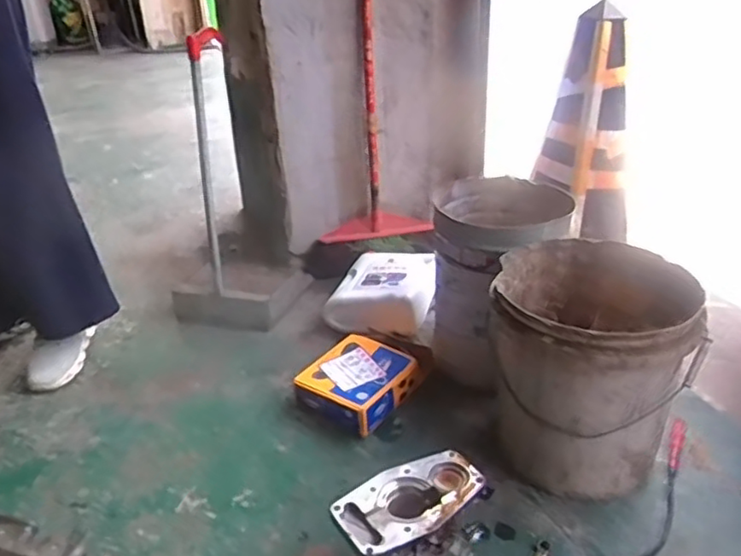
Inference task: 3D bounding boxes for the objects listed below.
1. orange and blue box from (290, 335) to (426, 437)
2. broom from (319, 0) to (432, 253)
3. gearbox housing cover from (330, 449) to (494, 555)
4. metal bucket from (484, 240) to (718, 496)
[{"bbox_3d":[-0.019,0.202,1.213,0.183,0.075,0.181,17,33,30],"label":"orange and blue box"},{"bbox_3d":[0.014,-0.464,1.514,0.265,0.848,0.097,-8,28,-11],"label":"broom"},{"bbox_3d":[0.064,0.343,0.883,0.220,0.123,0.107,-18,33,-29],"label":"gearbox housing cover"},{"bbox_3d":[0.332,0.148,1.009,0.273,0.318,0.290,6,29,13],"label":"metal bucket"}]

